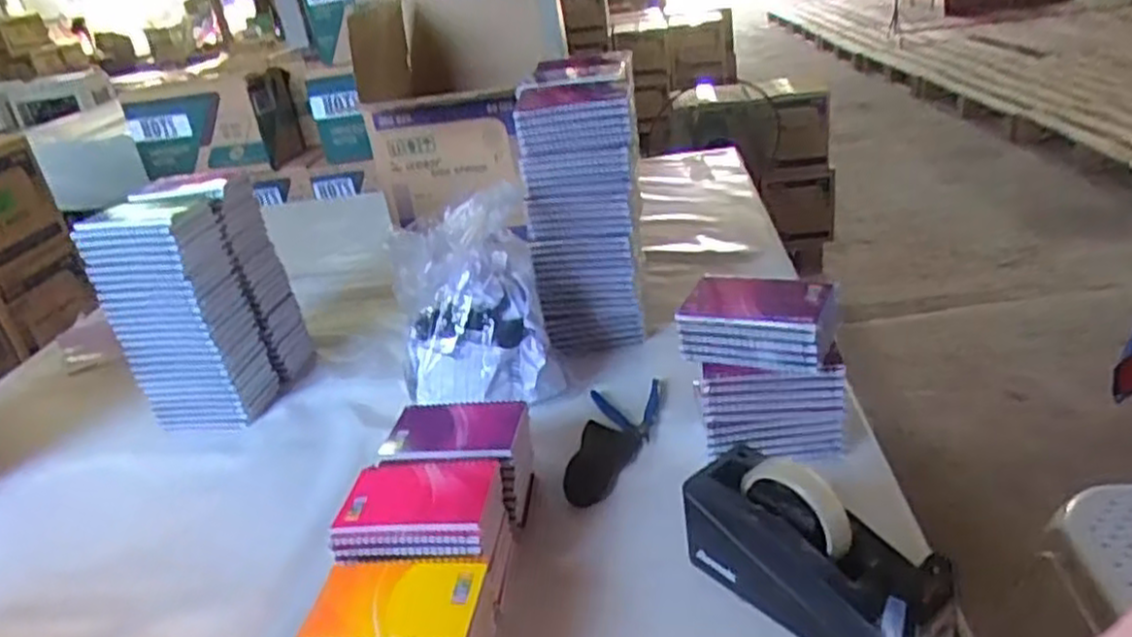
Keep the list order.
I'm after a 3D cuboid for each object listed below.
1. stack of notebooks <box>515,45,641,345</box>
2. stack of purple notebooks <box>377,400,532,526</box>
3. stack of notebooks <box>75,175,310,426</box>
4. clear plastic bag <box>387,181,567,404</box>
[{"bbox_3d":[0.030,-0.148,1.010,0.137,0.332,0.199,-4,27,8],"label":"stack of notebooks"},{"bbox_3d":[-0.102,0.144,0.750,0.136,0.088,0.098,-3,27,9],"label":"stack of purple notebooks"},{"bbox_3d":[-0.470,-0.022,0.999,0.149,0.291,0.194,-1,28,13],"label":"stack of notebooks"},{"bbox_3d":[-0.110,-0.024,0.918,0.182,0.219,0.140,-11,27,-5],"label":"clear plastic bag"}]

